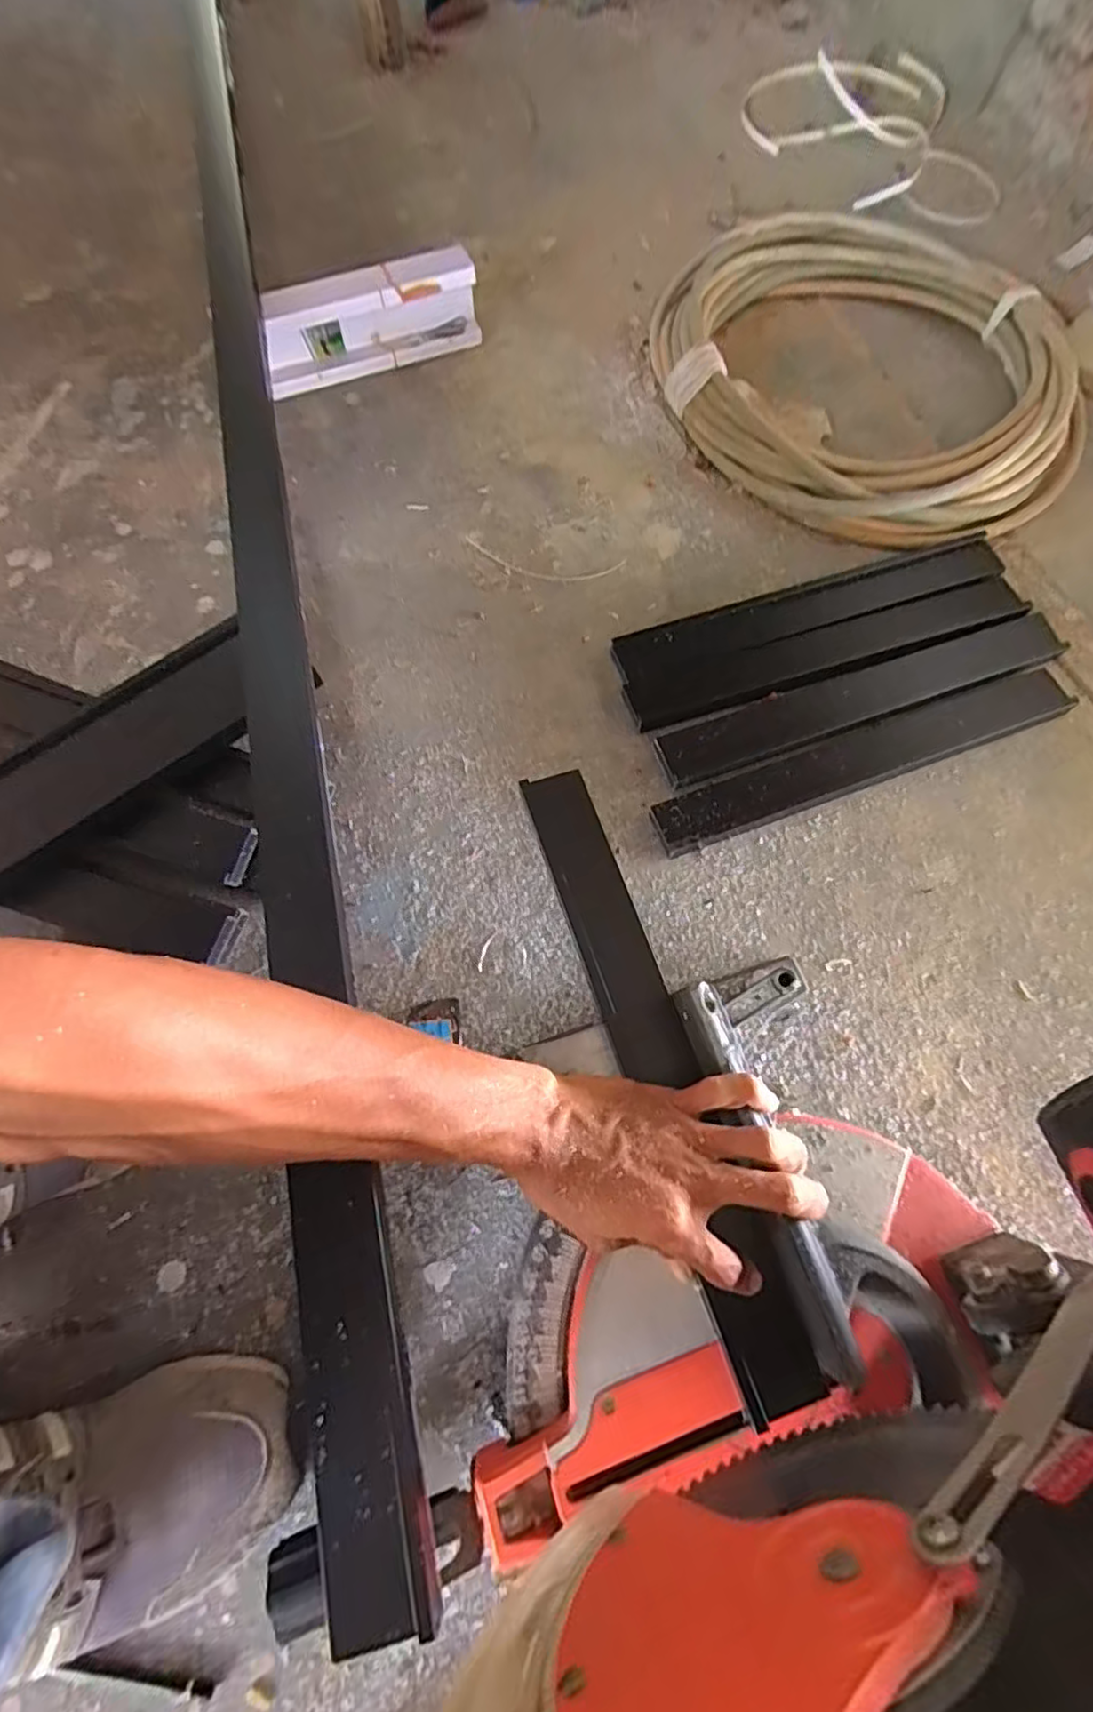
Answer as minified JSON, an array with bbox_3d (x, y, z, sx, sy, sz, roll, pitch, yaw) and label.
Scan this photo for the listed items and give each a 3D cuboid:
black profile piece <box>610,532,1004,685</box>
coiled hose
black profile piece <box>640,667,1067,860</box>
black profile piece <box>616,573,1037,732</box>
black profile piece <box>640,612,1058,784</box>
[{"bbox_3d":[0.252,-0.236,0.627,0.391,0.016,0.056,-17,71,-5],"label":"black profile piece"},{"bbox_3d":[0.340,-0.530,0.717,0.437,0.056,0.456,4,70,2],"label":"coiled hose"},{"bbox_3d":[0.271,-0.082,0.565,0.375,0.022,0.046,-19,71,-6],"label":"black profile piece"},{"bbox_3d":[0.260,-0.186,0.605,0.381,0.020,0.055,-17,71,-5],"label":"black profile piece"},{"bbox_3d":[0.282,-0.141,0.584,0.382,0.022,0.052,-19,71,-6],"label":"black profile piece"}]

